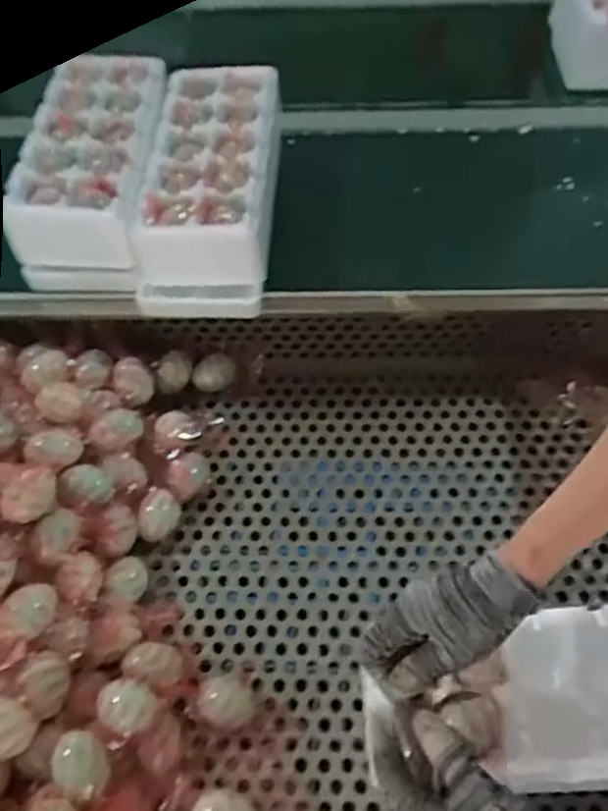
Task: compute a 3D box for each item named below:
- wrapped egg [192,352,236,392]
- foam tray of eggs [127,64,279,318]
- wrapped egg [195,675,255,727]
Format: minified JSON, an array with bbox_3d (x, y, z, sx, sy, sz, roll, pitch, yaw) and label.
[{"bbox_3d":[-0.113,-0.037,0.821,0.054,0.052,0.041,-1,58,1],"label":"wrapped egg"},{"bbox_3d":[-0.111,-0.268,0.747,0.142,0.112,0.319,0,58,2],"label":"foam tray of eggs"},{"bbox_3d":[-0.076,0.284,0.616,0.054,0.058,0.043,14,60,10],"label":"wrapped egg"}]

